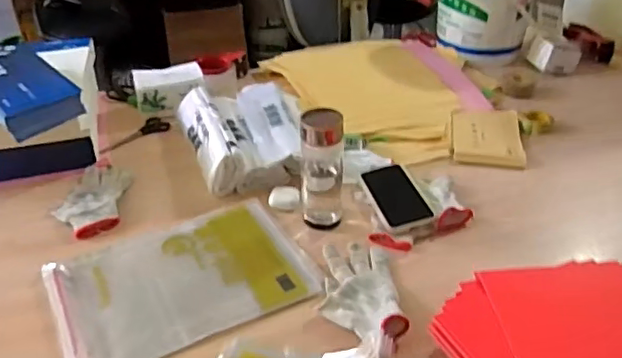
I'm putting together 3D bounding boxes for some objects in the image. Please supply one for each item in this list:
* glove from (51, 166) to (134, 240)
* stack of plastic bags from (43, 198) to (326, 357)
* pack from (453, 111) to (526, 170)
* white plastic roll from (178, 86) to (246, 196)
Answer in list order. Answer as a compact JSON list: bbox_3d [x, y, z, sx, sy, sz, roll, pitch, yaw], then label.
[{"bbox_3d":[-0.366,0.033,0.960,0.109,0.015,0.191,-3,35,-3],"label":"glove"},{"bbox_3d":[-0.180,0.140,0.816,0.344,0.009,0.241,-17,38,-23],"label":"stack of plastic bags"},{"bbox_3d":[0.351,-0.085,1.135,0.135,0.018,0.188,5,35,8],"label":"pack"},{"bbox_3d":[-0.194,-0.082,1.084,0.068,0.073,0.293,-12,37,-17],"label":"white plastic roll"}]

